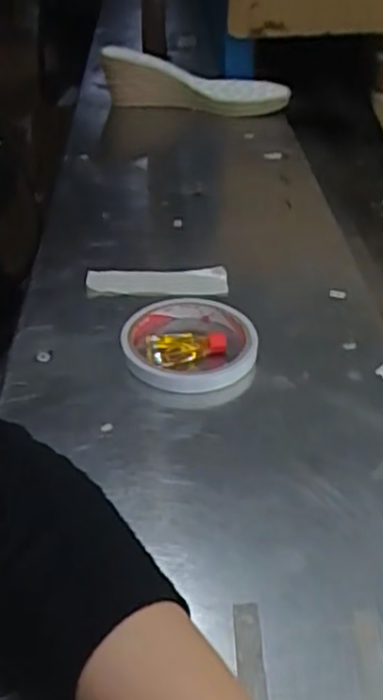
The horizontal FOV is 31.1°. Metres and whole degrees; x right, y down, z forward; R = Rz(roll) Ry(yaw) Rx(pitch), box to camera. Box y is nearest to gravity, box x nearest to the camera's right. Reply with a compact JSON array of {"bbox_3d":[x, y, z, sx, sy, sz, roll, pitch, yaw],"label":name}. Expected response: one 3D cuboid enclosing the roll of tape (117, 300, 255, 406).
[{"bbox_3d":[-0.001,-0.004,0.472,0.088,0.016,0.102,1,38,-2],"label":"roll of tape"}]

